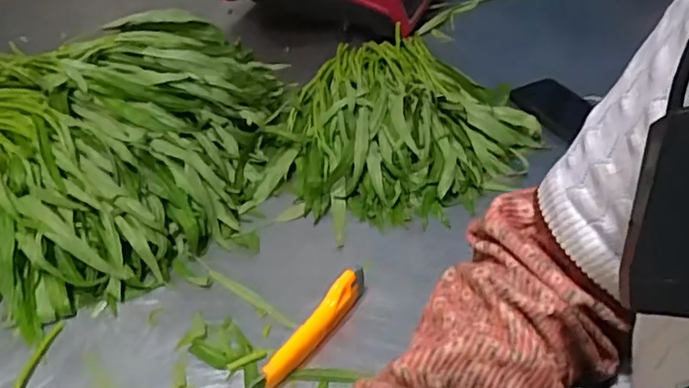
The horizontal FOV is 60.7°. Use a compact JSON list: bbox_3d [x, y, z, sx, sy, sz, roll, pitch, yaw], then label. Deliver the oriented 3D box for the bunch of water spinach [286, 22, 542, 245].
[{"bbox_3d":[0.082,-0.116,0.759,0.302,0.062,0.363,-7,42,-8],"label":"bunch of water spinach"}]

